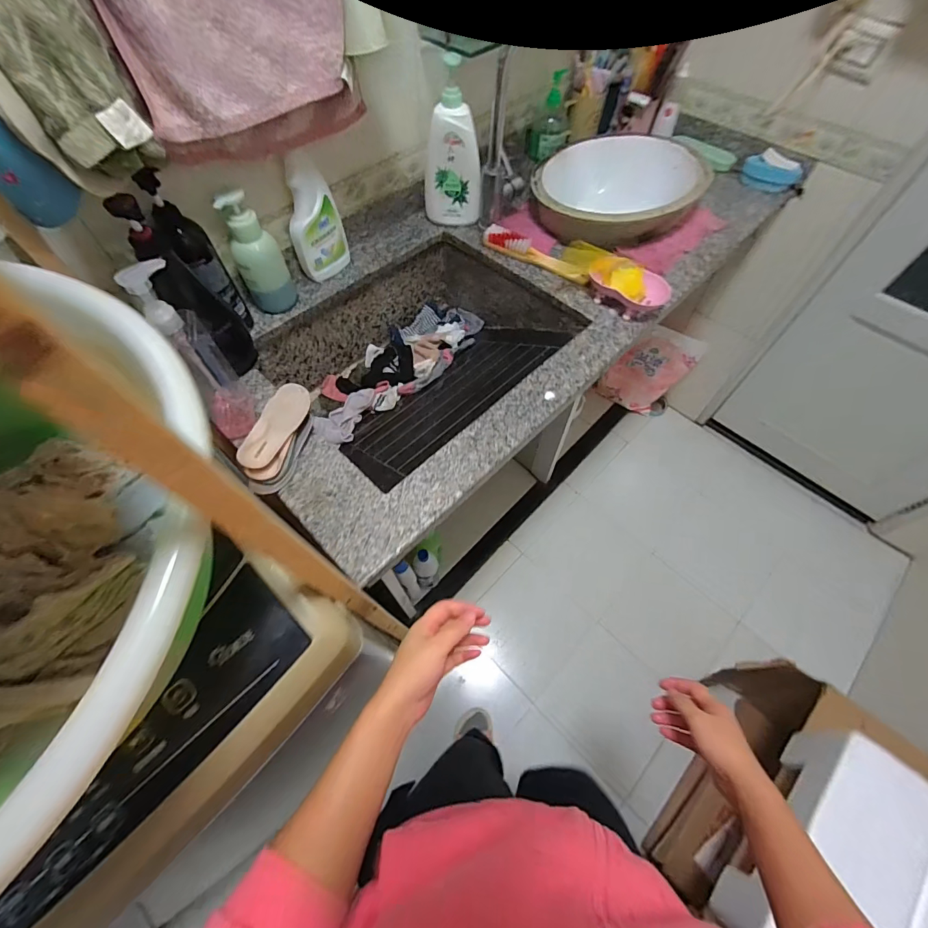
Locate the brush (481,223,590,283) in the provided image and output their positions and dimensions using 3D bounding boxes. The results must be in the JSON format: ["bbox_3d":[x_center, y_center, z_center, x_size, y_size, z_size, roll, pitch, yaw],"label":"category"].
[{"bbox_3d":[0.143,-0.420,0.833,0.240,0.033,0.037,31,65,16],"label":"brush"}]

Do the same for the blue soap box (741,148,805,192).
[{"bbox_3d":[0.710,-0.676,0.966,0.119,0.041,0.083,38,67,20],"label":"blue soap box"}]

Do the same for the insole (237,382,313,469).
[{"bbox_3d":[-0.274,-0.057,0.608,0.055,0.012,0.141,30,61,-10],"label":"insole"}]

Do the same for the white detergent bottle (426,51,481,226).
[{"bbox_3d":[-0.027,-0.601,0.800,0.116,0.256,0.055,5,61,3],"label":"white detergent bottle"}]

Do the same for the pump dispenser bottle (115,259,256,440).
[{"bbox_3d":[-0.354,-0.135,0.551,0.057,0.262,0.074,34,66,18],"label":"pump dispenser bottle"}]

